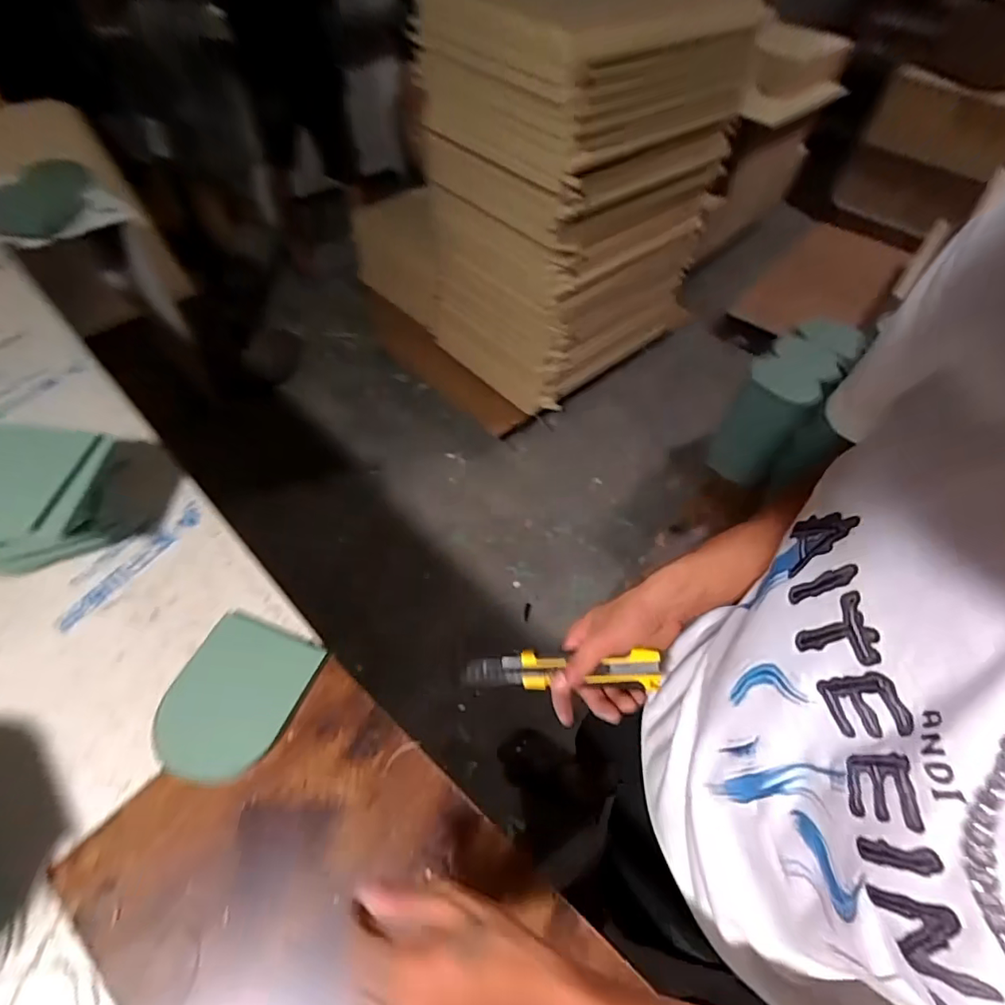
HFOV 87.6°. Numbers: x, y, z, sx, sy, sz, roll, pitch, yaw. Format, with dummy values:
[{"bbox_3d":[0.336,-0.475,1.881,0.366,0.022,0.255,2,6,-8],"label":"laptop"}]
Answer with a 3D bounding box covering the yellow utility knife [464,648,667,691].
[{"bbox_3d":[0.054,0.153,0.478,0.177,0.022,0.029,-3,50,6],"label":"yellow utility knife"}]

